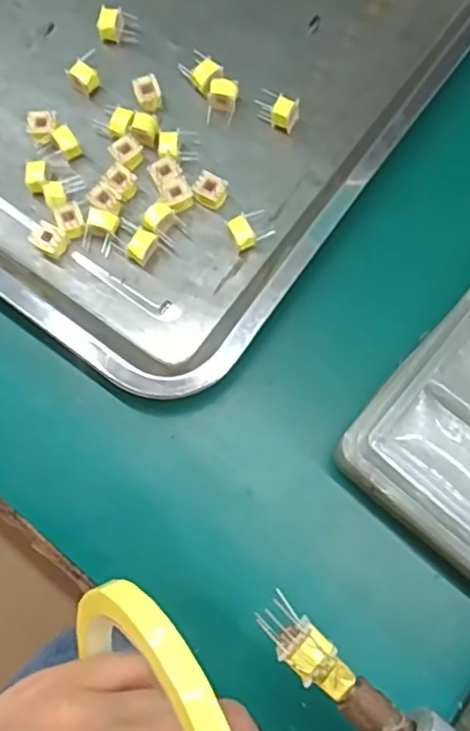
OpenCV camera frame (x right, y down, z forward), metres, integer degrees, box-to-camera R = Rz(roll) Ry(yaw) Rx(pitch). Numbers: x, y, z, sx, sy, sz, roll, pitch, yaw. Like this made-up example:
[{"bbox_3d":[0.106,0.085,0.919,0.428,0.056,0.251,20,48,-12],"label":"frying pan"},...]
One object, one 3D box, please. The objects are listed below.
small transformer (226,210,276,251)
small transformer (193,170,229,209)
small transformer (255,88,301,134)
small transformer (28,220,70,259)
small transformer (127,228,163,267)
[{"bbox_3d":[0.009,-0.074,0.341,0.024,0.013,0.016,-35,78,-8],"label":"small transformer"},{"bbox_3d":[-0.013,-0.096,0.350,0.017,0.013,0.015,32,78,9],"label":"small transformer"},{"bbox_3d":[0.023,-0.144,0.360,0.025,0.018,0.013,27,77,7],"label":"small transformer"},{"bbox_3d":[-0.098,-0.066,0.341,0.018,0.012,0.014,31,78,9],"label":"small transformer"},{"bbox_3d":[-0.048,-0.064,0.341,0.011,0.013,0.016,29,78,8],"label":"small transformer"}]

